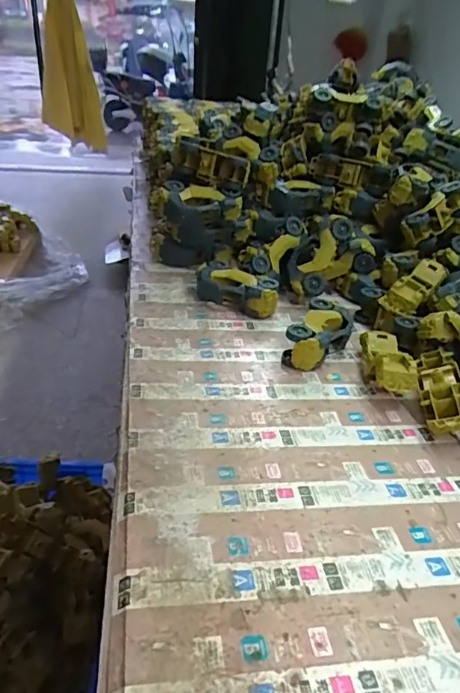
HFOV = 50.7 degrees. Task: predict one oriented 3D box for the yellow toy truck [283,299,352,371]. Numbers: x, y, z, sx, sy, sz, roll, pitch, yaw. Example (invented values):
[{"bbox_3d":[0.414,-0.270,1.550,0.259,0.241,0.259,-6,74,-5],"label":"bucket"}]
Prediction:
[{"bbox_3d":[0.143,-0.016,0.776,0.080,0.057,0.151,18,34,21],"label":"yellow toy truck"}]

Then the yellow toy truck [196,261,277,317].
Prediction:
[{"bbox_3d":[0.014,-0.102,0.894,0.160,0.058,0.068,17,34,19],"label":"yellow toy truck"}]

